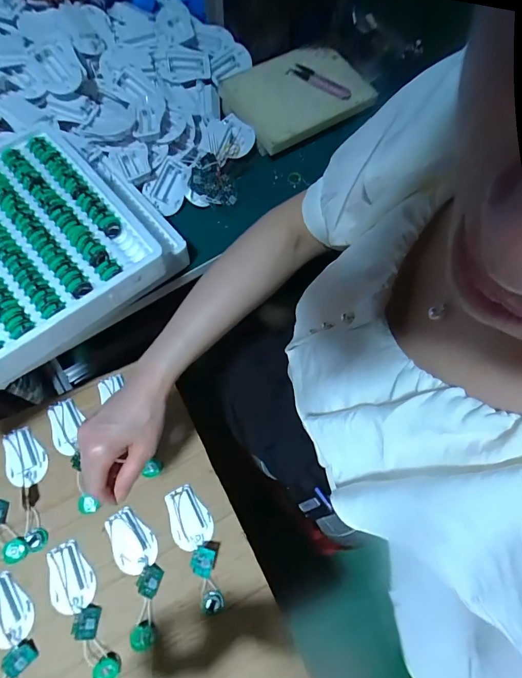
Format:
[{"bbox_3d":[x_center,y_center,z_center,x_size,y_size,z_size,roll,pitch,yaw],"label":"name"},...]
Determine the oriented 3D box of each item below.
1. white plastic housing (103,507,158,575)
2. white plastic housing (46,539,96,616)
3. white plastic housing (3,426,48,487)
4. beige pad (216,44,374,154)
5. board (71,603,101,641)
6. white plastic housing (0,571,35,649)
[{"bbox_3d":[-0.172,0.264,0.498,0.049,0.023,0.076,-27,67,-12],"label":"white plastic housing"},{"bbox_3d":[-0.243,0.301,0.480,0.050,0.018,0.079,-18,66,-8],"label":"white plastic housing"},{"bbox_3d":[-0.335,0.165,0.528,0.049,0.019,0.078,-27,68,-12],"label":"white plastic housing"},{"bbox_3d":[0.056,-0.383,0.586,0.211,0.023,0.141,-31,79,-10],"label":"beige pad"},{"bbox_3d":[-0.215,0.348,0.465,0.030,0.007,0.035,15,57,-22],"label":"board"},{"bbox_3d":[-0.315,0.333,0.462,0.047,0.016,0.077,-39,70,-17],"label":"white plastic housing"}]

